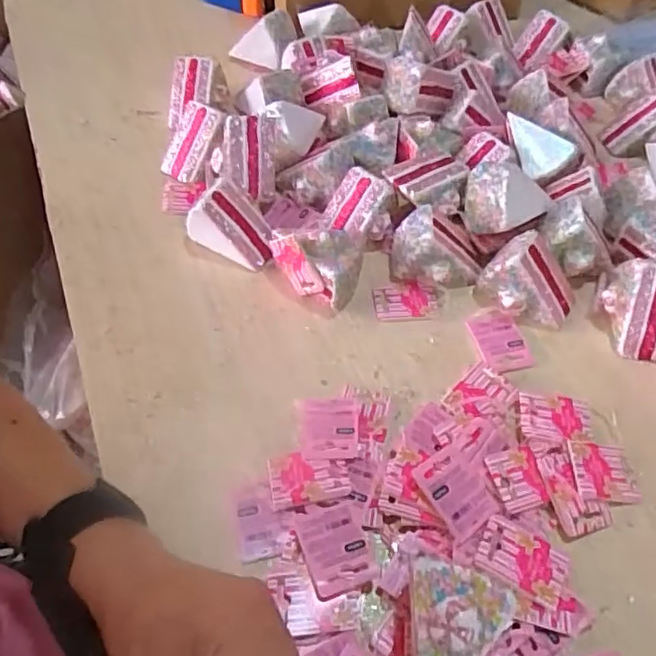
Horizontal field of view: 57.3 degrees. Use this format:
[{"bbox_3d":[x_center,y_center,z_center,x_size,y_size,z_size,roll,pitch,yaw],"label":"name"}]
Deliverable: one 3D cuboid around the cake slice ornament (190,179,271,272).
[{"bbox_3d":[-0.097,-0.106,0.615,0.086,0.061,0.054,23,55,13],"label":"cake slice ornament"}]

